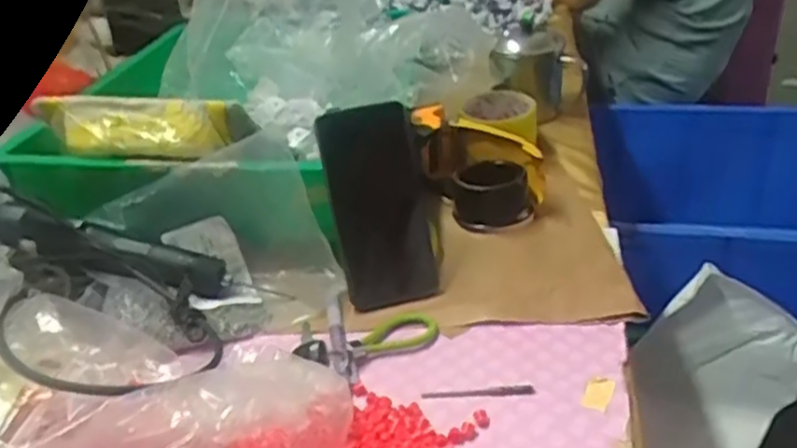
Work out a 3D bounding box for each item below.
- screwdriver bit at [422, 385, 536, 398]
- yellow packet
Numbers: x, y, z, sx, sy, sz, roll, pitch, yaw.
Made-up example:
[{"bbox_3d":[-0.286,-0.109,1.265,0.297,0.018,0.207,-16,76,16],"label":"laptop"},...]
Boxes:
[{"bbox_3d":[0.056,0.118,0.517,0.077,0.005,0.008,-3,30,2],"label":"screwdriver bit"},{"bbox_3d":[-0.242,-0.091,0.684,0.207,0.045,0.052,2,31,11],"label":"yellow packet"}]

